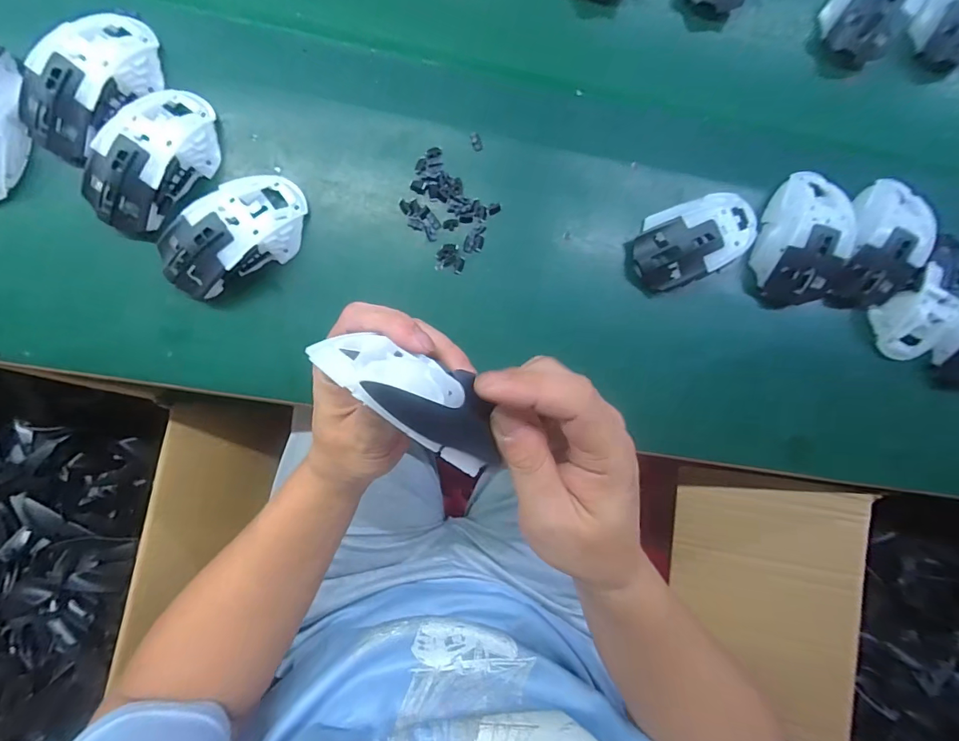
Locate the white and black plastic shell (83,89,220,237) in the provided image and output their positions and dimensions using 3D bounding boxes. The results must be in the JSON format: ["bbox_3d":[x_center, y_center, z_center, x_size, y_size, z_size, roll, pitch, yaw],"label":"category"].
[{"bbox_3d":[-0.246,-0.160,0.331,0.057,0.035,0.115,33,85,-4],"label":"white and black plastic shell"}]

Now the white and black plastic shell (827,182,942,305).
[{"bbox_3d":[0.367,-0.121,0.408,0.072,0.042,0.126,13,87,-5],"label":"white and black plastic shell"}]

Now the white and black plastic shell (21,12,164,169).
[{"bbox_3d":[-0.286,-0.212,0.325,0.055,0.035,0.115,35,85,-4],"label":"white and black plastic shell"}]

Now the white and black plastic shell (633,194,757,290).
[{"bbox_3d":[0.189,-0.116,0.381,0.118,0.039,0.066,-25,91,-6],"label":"white and black plastic shell"}]

